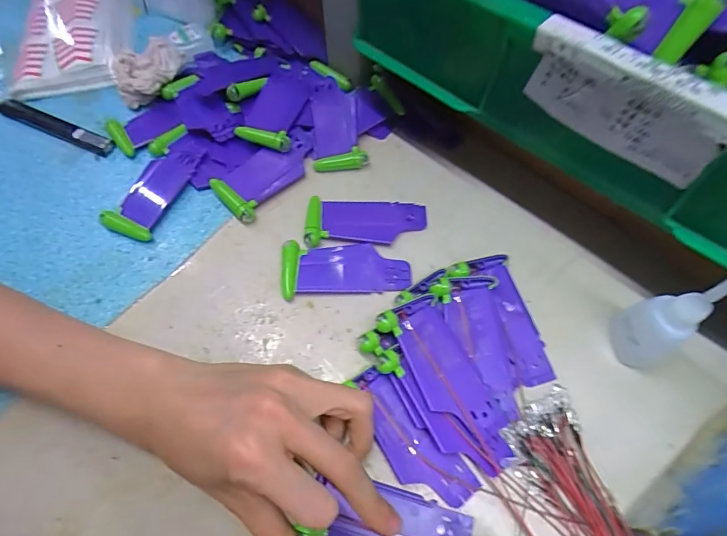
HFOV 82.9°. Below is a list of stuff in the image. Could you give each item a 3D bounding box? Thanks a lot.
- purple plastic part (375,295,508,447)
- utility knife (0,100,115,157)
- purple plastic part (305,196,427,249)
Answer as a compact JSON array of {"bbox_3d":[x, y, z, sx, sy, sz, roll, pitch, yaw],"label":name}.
[{"bbox_3d":[0.047,0.061,0.247,0.037,0.004,0.090,-23,67,-19],"label":"purple plastic part"},{"bbox_3d":[-0.286,-0.129,0.365,0.171,0.009,0.015,23,65,12],"label":"utility knife"},{"bbox_3d":[0.002,-0.036,0.307,0.089,0.008,0.040,0,62,1],"label":"purple plastic part"}]

